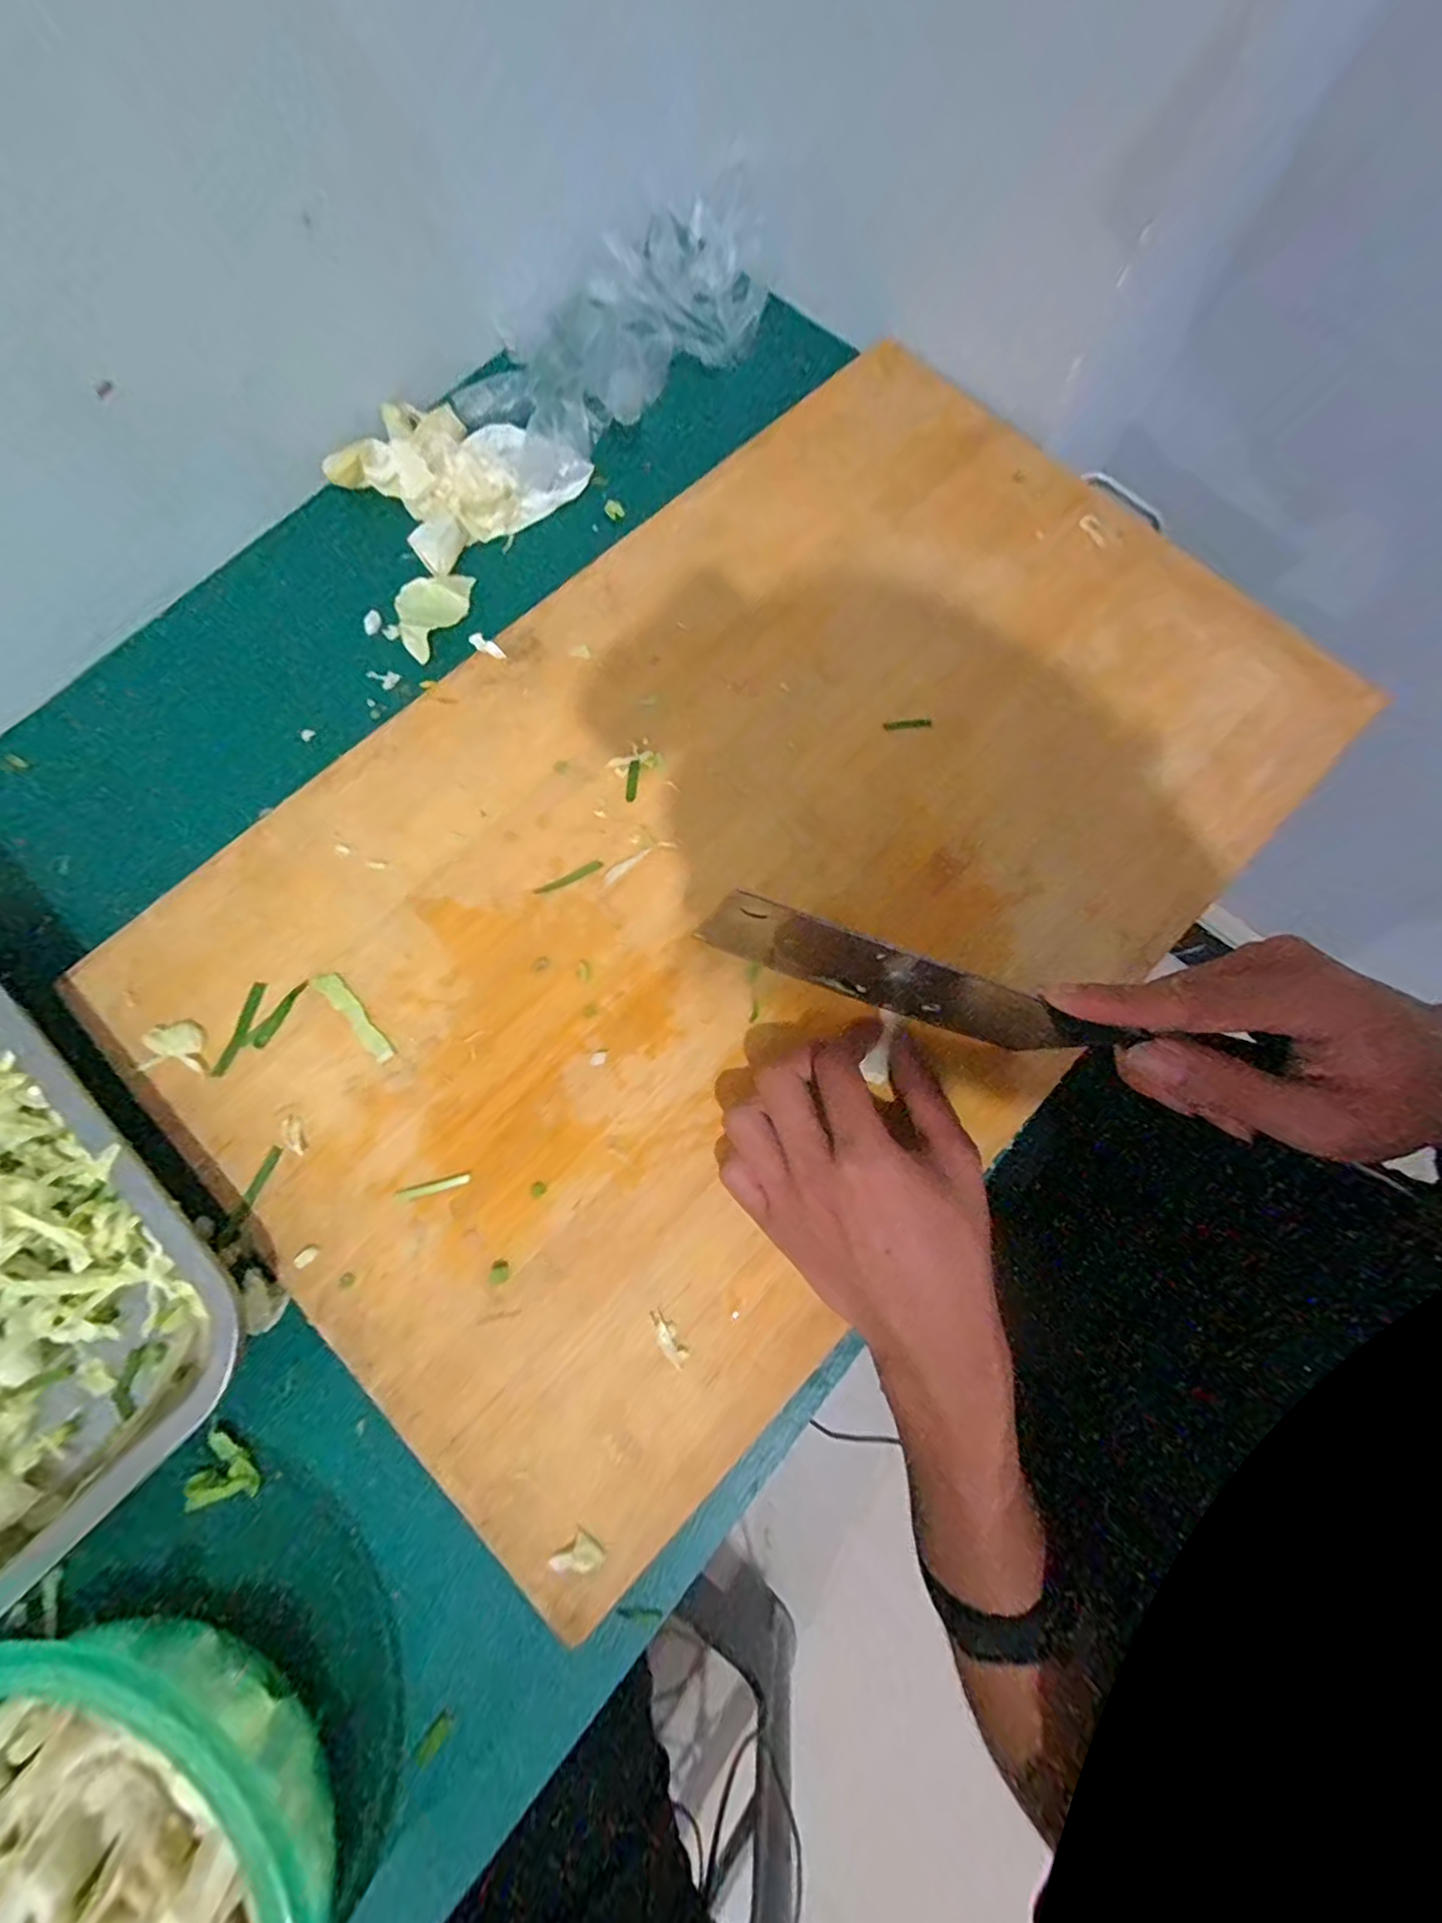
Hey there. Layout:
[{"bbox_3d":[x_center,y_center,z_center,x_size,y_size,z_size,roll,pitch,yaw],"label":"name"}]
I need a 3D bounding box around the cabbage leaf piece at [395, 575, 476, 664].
[{"bbox_3d":[-0.185,-0.226,0.402,0.035,0.010,0.065,31,78,6],"label":"cabbage leaf piece"}]

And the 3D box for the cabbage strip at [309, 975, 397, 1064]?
[{"bbox_3d":[-0.191,0.028,0.328,0.012,0.004,0.059,-42,81,-9],"label":"cabbage strip"}]

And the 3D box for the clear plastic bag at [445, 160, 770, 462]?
[{"bbox_3d":[-0.065,-0.451,0.441,0.140,0.045,0.234,30,78,6],"label":"clear plastic bag"}]

